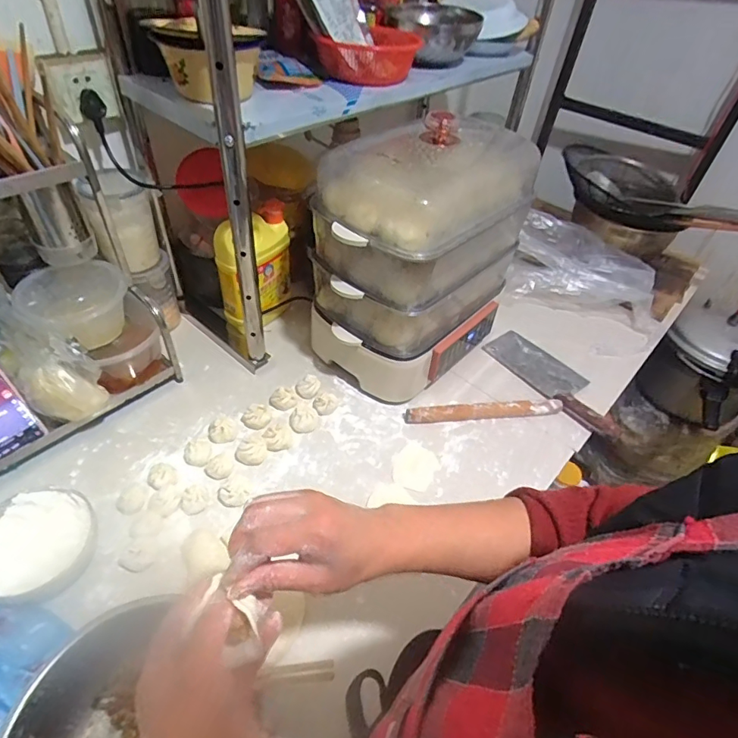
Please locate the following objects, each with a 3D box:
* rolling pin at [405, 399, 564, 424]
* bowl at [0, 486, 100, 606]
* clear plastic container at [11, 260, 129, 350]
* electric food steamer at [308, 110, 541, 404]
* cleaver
[{"bbox_3d":[0.200,0.075,0.811,0.274,0.026,0.028,-2,47,-9],"label":"rolling pin"},{"bbox_3d":[-0.413,0.219,0.584,0.130,0.056,0.137,38,53,26],"label":"bowl"},{"bbox_3d":[-0.437,-0.095,0.711,0.122,0.078,0.152,37,53,25],"label":"clear plastic container"},{"bbox_3d":[0.089,-0.199,0.805,0.262,0.367,0.366,28,49,19],"label":"electric food steamer"},{"bbox_3d":[0.353,0.017,0.885,0.102,0.028,0.282,-24,54,-27],"label":"cleaver"}]

